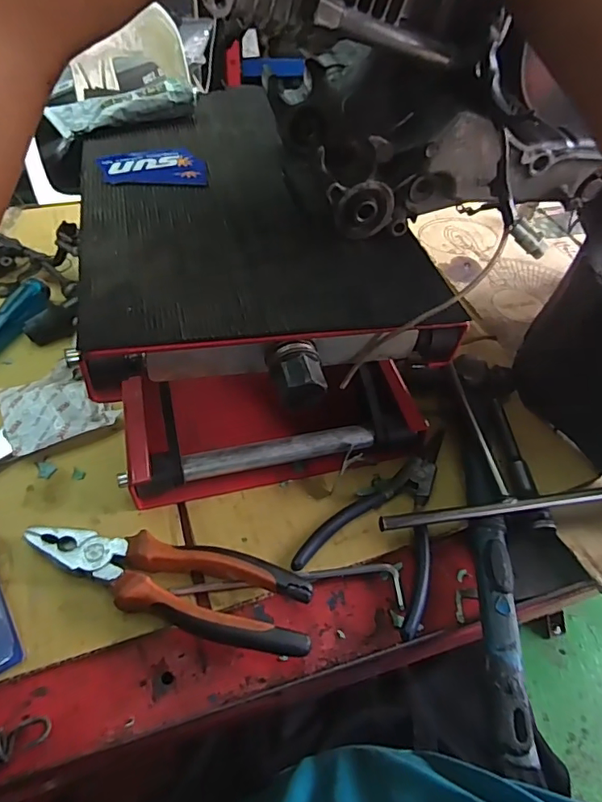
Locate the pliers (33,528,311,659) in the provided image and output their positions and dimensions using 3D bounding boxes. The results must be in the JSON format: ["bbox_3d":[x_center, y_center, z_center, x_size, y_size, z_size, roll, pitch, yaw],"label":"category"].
[{"bbox_3d":[-0.087,0.112,0.330,0.194,0.014,0.053,16,50,9],"label":"pliers"}]

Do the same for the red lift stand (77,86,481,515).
[{"bbox_3d":[-0.041,-0.099,0.426,0.224,0.159,0.331,-8,51,-11],"label":"red lift stand"}]

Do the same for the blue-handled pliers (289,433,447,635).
[{"bbox_3d":[0.071,0.077,0.385,0.090,0.013,0.165,24,52,15],"label":"blue-handled pliers"}]

